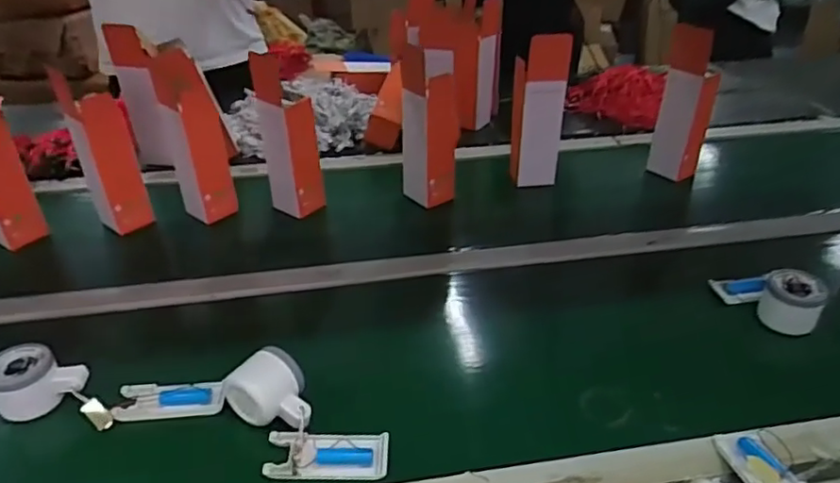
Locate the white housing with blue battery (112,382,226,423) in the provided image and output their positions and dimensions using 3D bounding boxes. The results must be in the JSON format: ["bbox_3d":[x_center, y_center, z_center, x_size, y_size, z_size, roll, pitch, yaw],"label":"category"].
[{"bbox_3d":[-0.243,0.153,0.593,0.102,0.024,0.040,-2,34,-7],"label":"white housing with blue battery"}]

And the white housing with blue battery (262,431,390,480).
[{"bbox_3d":[-0.081,0.188,0.529,0.104,0.018,0.037,2,34,-1],"label":"white housing with blue battery"}]

